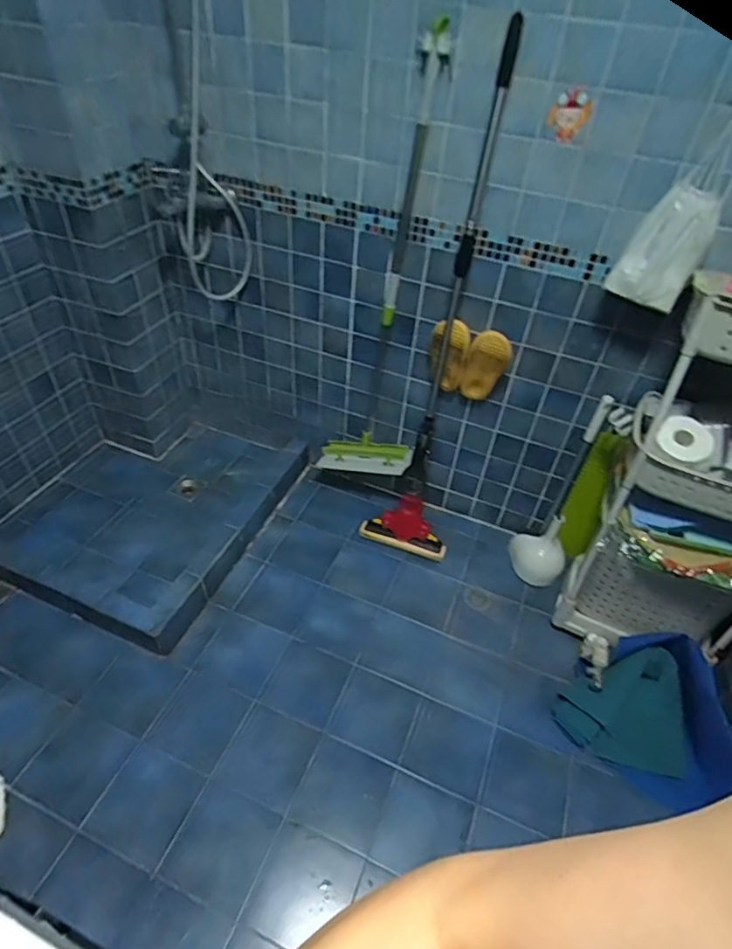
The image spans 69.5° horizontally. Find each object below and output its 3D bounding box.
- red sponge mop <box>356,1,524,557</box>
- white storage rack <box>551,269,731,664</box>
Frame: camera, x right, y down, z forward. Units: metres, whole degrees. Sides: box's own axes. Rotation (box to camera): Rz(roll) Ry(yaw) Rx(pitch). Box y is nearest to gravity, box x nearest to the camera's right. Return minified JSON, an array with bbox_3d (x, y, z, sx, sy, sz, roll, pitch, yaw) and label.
[{"bbox_3d":[0.198,-0.304,1.400,0.257,1.329,0.262,13,44,7],"label":"red sponge mop"},{"bbox_3d":[0.811,0.047,1.252,0.429,0.936,0.325,23,46,17],"label":"white storage rack"}]

